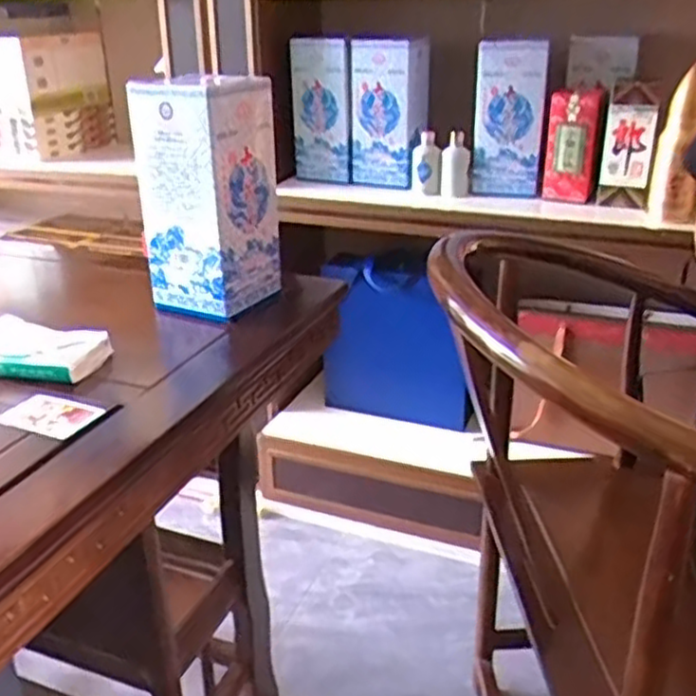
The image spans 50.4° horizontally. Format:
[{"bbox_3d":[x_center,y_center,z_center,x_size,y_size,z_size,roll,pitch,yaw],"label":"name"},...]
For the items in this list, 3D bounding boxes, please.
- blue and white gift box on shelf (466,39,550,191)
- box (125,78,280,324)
[{"bbox_3d":[0.314,-0.450,1.439,0.139,0.278,0.062,4,25,9],"label":"blue and white gift box on shelf"},{"bbox_3d":[-0.173,-0.198,0.943,0.135,0.283,0.126,13,28,27],"label":"box"}]

